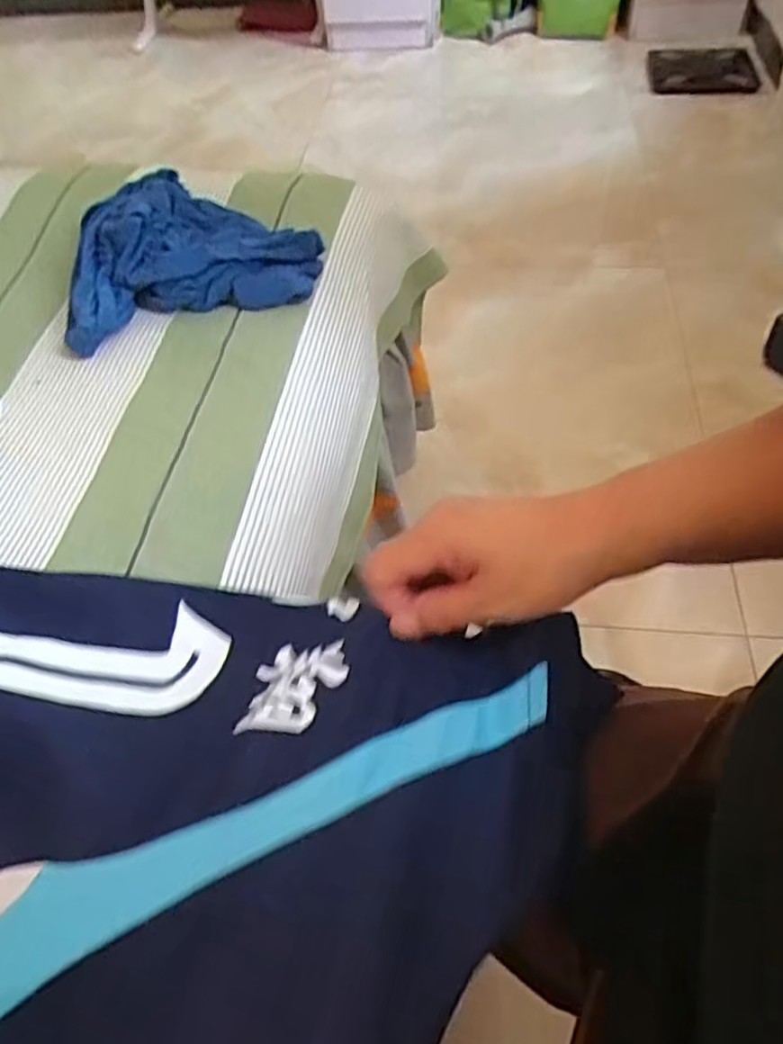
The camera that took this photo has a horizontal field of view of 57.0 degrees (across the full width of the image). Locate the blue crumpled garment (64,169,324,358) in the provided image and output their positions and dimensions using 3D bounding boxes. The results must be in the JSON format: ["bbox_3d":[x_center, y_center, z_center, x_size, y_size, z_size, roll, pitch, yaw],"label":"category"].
[{"bbox_3d":[-0.180,-0.240,0.619,0.207,0.069,0.181,-18,52,-9],"label":"blue crumpled garment"}]

